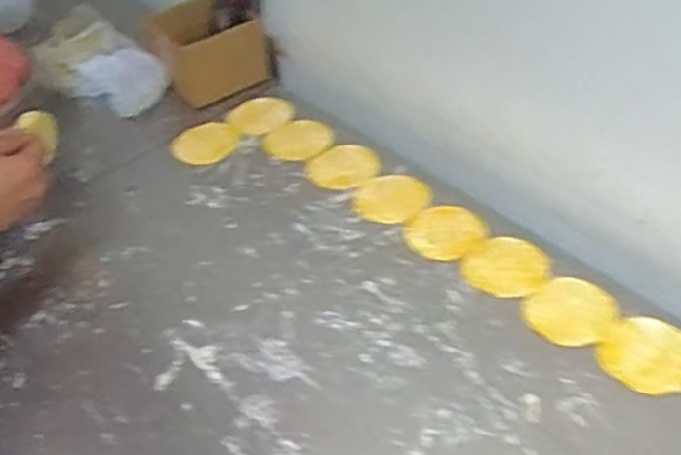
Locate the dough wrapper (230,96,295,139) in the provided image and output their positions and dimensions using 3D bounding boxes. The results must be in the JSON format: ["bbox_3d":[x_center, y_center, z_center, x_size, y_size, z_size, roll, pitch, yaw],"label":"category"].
[{"bbox_3d":[-0.115,-0.160,0.972,0.085,0.010,0.070,-38,62,-20],"label":"dough wrapper"}]

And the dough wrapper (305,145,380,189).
[{"bbox_3d":[0.003,-0.079,0.880,0.090,0.006,0.072,-24,54,-14],"label":"dough wrapper"}]

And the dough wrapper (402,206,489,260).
[{"bbox_3d":[0.120,0.005,0.786,0.091,0.007,0.073,-4,45,1],"label":"dough wrapper"}]

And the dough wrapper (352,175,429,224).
[{"bbox_3d":[0.062,-0.037,0.835,0.094,0.004,0.080,-13,46,-8],"label":"dough wrapper"}]

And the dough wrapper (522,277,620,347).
[{"bbox_3d":[0.235,0.085,0.692,0.093,0.006,0.076,-26,49,-19],"label":"dough wrapper"}]

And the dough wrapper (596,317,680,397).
[{"bbox_3d":[0.296,0.123,0.652,0.091,0.004,0.081,-25,52,-17],"label":"dough wrapper"}]

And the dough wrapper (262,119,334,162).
[{"bbox_3d":[-0.057,-0.117,0.928,0.088,0.011,0.088,-3,45,3],"label":"dough wrapper"}]

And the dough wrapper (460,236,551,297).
[{"bbox_3d":[0.181,0.042,0.742,0.091,0.005,0.084,-3,45,3],"label":"dough wrapper"}]

